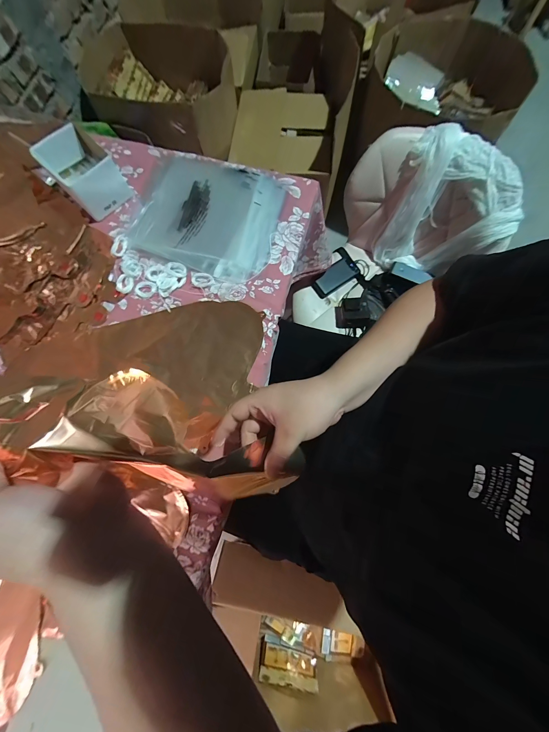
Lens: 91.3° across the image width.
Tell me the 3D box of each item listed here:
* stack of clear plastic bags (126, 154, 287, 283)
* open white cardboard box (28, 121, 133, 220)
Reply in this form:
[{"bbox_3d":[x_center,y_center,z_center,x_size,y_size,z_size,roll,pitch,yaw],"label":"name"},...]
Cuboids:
[{"bbox_3d":[-0.129,-0.292,0.511,0.274,0.013,0.233,22,77,6],"label":"stack of clear plastic bags"},{"bbox_3d":[-0.354,-0.360,0.503,0.115,0.079,0.093,41,80,10],"label":"open white cardboard box"}]

